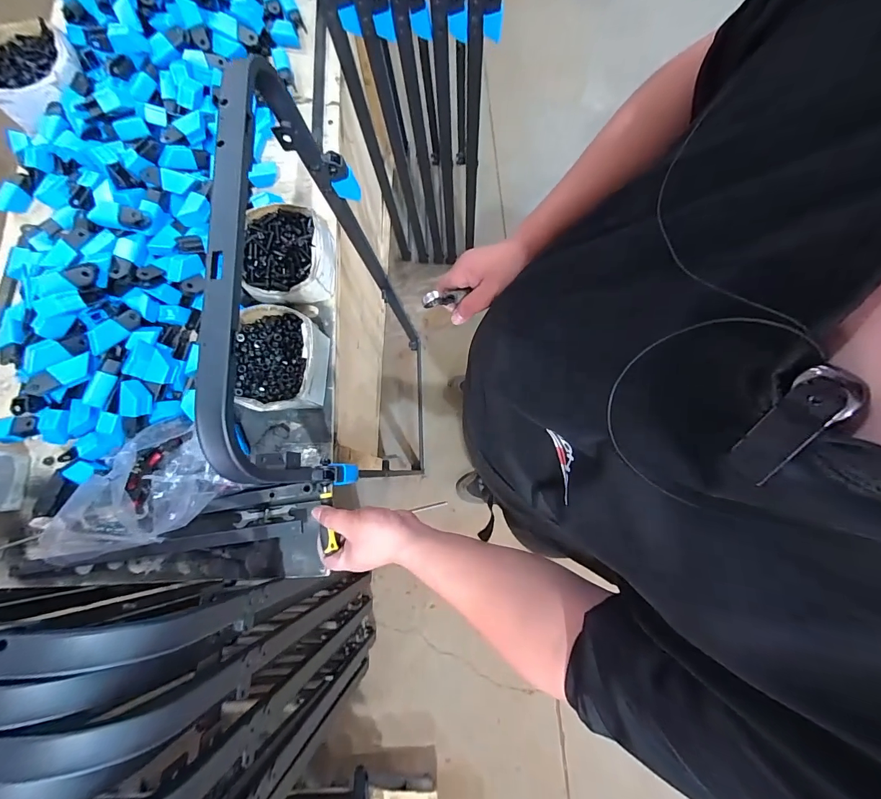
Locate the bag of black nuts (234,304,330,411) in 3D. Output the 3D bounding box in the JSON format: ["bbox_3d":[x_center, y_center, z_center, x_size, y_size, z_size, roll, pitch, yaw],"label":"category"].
[{"bbox_3d":[-0.257,-0.063,0.632,0.140,0.063,0.170,1,79,0],"label":"bag of black nuts"}]

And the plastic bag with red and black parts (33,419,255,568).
[{"bbox_3d":[-0.463,0.142,0.587,0.223,0.082,0.152,-37,81,-7],"label":"plastic bag with red and black parts"}]

